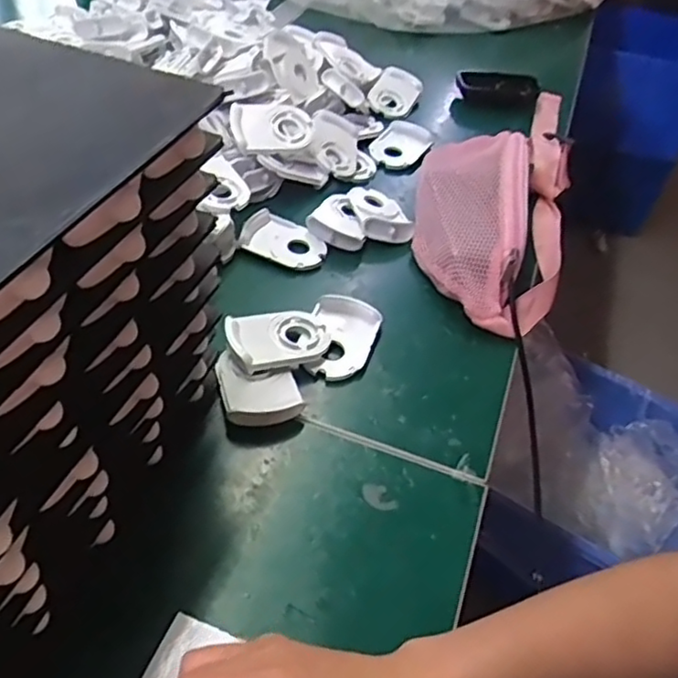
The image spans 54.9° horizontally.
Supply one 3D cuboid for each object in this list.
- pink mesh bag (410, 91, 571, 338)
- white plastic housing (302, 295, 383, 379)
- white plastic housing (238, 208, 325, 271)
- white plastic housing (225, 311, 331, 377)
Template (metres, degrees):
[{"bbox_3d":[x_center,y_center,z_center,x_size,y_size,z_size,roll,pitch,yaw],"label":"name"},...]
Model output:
[{"bbox_3d":[0.179,-0.192,0.710,0.155,0.080,0.457,17,47,8],"label":"pink mesh bag"},{"bbox_3d":[0.000,-0.002,0.551,0.058,0.021,0.077,17,47,9],"label":"white plastic housing"},{"bbox_3d":[-0.051,-0.097,0.632,0.077,0.024,0.059,22,48,13],"label":"white plastic housing"},{"bbox_3d":[-0.048,-0.001,0.533,0.082,0.014,0.053,-11,49,-17],"label":"white plastic housing"}]

